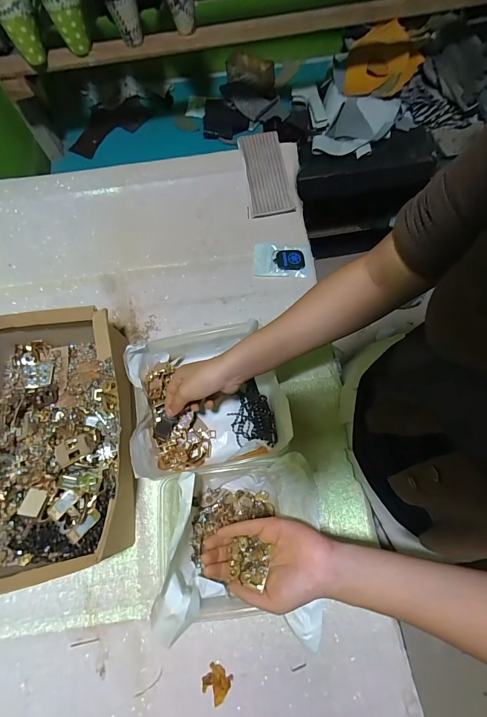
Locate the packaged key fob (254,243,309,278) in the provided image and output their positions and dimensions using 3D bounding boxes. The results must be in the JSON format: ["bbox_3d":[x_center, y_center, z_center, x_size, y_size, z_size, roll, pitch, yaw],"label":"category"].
[{"bbox_3d":[0.068,-0.176,0.628,0.096,0.018,0.064,2,71,1],"label":"packaged key fob"}]

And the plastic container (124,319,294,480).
[{"bbox_3d":[-0.051,0.044,0.516,0.216,0.074,0.223,-10,71,-3],"label":"plastic container"}]

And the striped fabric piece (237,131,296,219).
[{"bbox_3d":[0.047,-0.356,0.676,0.088,0.040,0.170,-9,71,-3],"label":"striped fabric piece"}]

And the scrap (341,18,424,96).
[{"bbox_3d":[0.331,-0.716,0.829,0.162,0.049,0.198,8,71,5],"label":"scrap"}]

